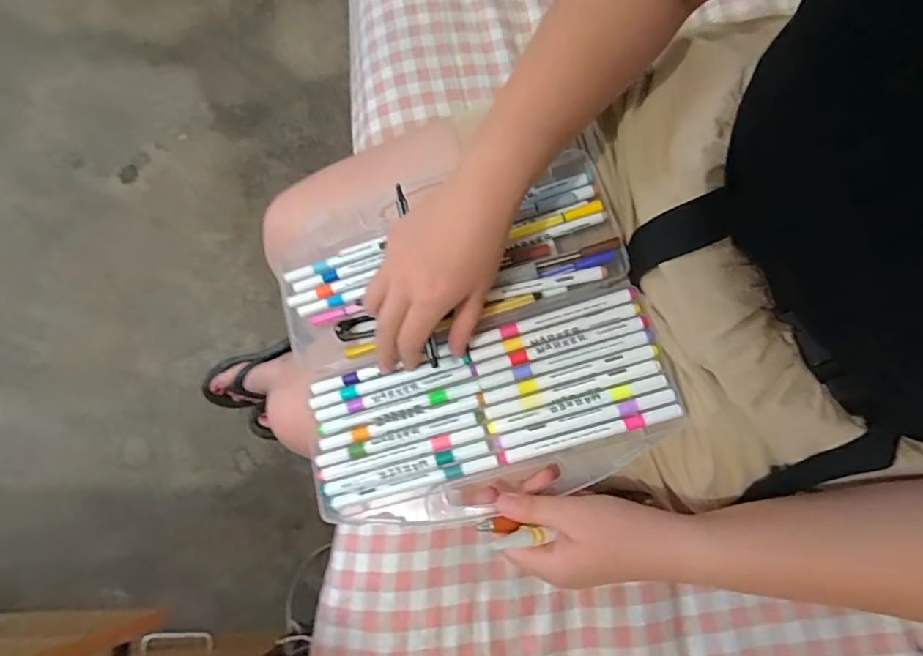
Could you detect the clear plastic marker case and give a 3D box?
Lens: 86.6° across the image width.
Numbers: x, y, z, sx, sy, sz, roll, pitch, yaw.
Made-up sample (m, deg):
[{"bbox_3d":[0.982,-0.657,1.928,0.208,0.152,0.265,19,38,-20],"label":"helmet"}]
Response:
[{"bbox_3d":[0.000,0.003,0.393,0.277,0.022,0.264,-16,76,6],"label":"clear plastic marker case"}]

